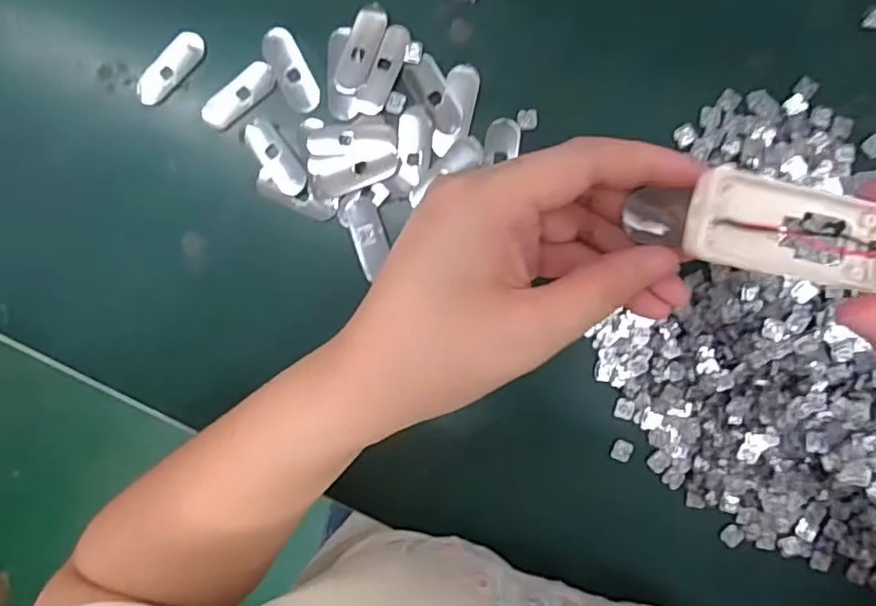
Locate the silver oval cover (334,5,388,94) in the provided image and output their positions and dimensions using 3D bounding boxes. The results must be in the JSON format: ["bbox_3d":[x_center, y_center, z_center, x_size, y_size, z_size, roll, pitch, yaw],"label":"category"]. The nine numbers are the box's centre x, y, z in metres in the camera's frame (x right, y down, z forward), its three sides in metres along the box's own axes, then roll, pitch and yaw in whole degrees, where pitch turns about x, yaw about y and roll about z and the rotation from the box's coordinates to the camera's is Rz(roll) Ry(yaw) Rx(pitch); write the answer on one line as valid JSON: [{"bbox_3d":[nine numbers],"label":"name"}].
[{"bbox_3d":[-0.044,-0.144,0.344,0.019,0.004,0.050,21,95,5],"label":"silver oval cover"}]

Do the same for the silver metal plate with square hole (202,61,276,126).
[{"bbox_3d":[-0.117,-0.123,0.356,0.048,0.007,0.018,-39,89,7],"label":"silver metal plate with square hole"}]

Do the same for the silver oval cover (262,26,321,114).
[{"bbox_3d":[-0.085,-0.134,0.350,0.019,0.005,0.050,-27,90,7],"label":"silver oval cover"}]

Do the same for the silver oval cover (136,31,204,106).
[{"bbox_3d":[-0.161,-0.141,0.363,0.051,0.004,0.019,-45,88,7],"label":"silver oval cover"}]

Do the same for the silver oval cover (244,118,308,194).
[{"bbox_3d":[-0.094,-0.085,0.352,0.018,0.004,0.049,-34,89,7],"label":"silver oval cover"}]

